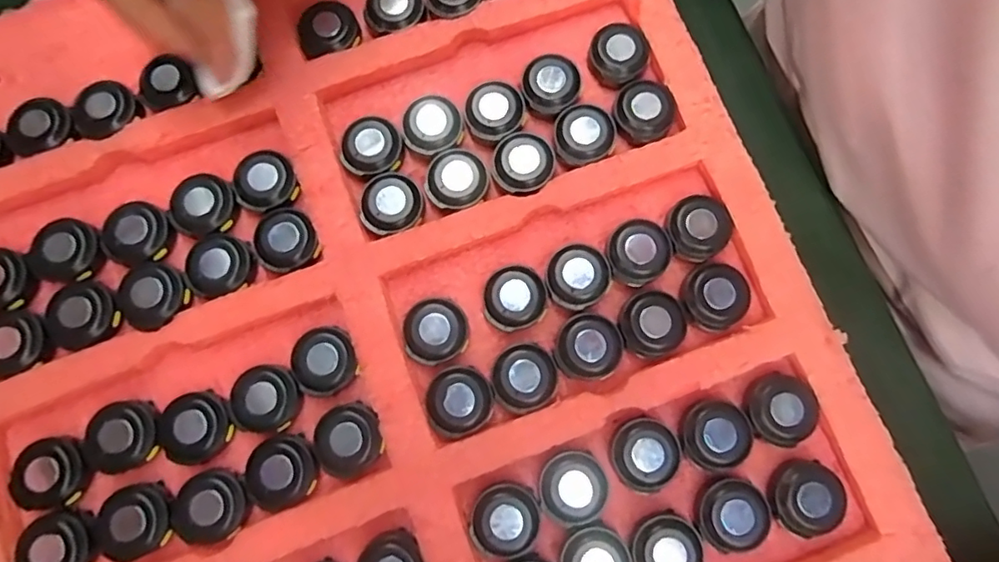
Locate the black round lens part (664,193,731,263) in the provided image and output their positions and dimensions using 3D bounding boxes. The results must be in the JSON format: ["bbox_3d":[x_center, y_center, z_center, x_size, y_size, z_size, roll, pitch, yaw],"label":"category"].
[{"bbox_3d":[0.093,-0.025,0.267,0.028,0.009,0.029,0,77,1],"label":"black round lens part"}]

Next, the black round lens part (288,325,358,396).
[{"bbox_3d":[-0.079,0.036,0.258,0.029,0.010,0.028,0,77,1],"label":"black round lens part"}]

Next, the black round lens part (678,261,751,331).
[{"bbox_3d":[0.099,0.007,0.263,0.028,0.011,0.030,0,77,1],"label":"black round lens part"}]

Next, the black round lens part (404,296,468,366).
[{"bbox_3d":[-0.030,0.023,0.262,0.028,0.012,0.028,0,77,1],"label":"black round lens part"}]

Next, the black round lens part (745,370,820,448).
[{"bbox_3d":[0.124,0.056,0.253,0.028,0.009,0.028,0,77,1],"label":"black round lens part"}]

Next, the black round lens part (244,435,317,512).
[{"bbox_3d":[-0.095,0.083,0.247,0.030,0.008,0.029,0,77,1],"label":"black round lens part"}]

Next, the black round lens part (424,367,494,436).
[{"bbox_3d":[-0.018,0.054,0.256,0.029,0.013,0.028,0,77,1],"label":"black round lens part"}]

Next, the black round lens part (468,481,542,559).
[{"bbox_3d":[0.002,0.103,0.245,0.029,0.010,0.030,0,77,1],"label":"black round lens part"}]

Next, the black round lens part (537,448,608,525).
[{"bbox_3d":[0.032,0.089,0.247,0.029,0.008,0.028,0,77,1],"label":"black round lens part"}]

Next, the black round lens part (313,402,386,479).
[{"bbox_3d":[-0.067,0.069,0.250,0.030,0.007,0.030,0,77,1],"label":"black round lens part"}]

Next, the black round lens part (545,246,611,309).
[{"bbox_3d":[0.036,-0.002,0.265,0.027,0.012,0.028,0,77,1],"label":"black round lens part"}]

